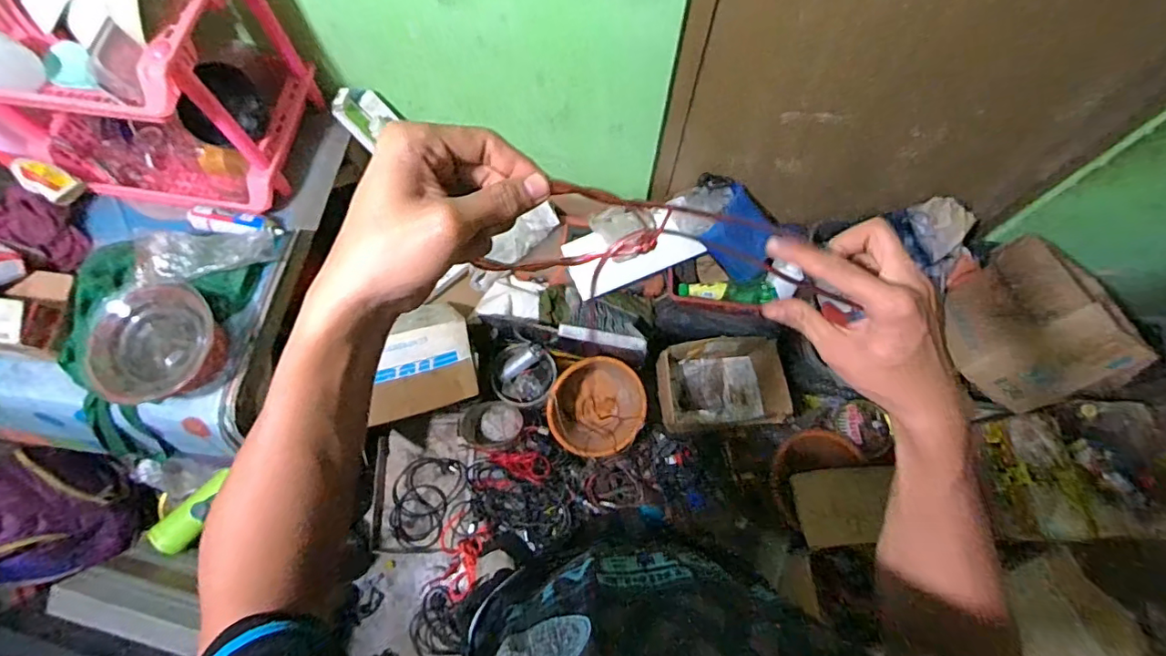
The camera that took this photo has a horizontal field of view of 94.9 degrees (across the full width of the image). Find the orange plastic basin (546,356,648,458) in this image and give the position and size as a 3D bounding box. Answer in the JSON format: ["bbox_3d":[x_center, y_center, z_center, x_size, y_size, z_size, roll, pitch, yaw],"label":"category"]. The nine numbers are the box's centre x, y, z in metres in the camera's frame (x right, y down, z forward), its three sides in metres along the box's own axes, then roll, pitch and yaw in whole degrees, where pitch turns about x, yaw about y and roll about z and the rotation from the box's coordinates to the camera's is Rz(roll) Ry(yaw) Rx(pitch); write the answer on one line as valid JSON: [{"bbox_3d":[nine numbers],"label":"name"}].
[{"bbox_3d":[0.036,0.205,1.377,0.236,0.170,0.241,0,70,0],"label":"orange plastic basin"}]

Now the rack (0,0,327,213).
[{"bbox_3d":[-0.774,-0.450,0.922,0.451,0.371,0.335,10,70,3],"label":"rack"}]

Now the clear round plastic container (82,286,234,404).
[{"bbox_3d":[-0.721,0.027,0.898,0.181,0.121,0.207,33,73,11],"label":"clear round plastic container"}]

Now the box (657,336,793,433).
[{"bbox_3d":[0.358,0.149,1.402,0.318,0.128,0.219,-3,70,-2],"label":"box"}]

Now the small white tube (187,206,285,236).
[{"bbox_3d":[-0.649,-0.200,1.001,0.169,0.019,0.045,4,70,1],"label":"small white tube"}]

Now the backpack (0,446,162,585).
[{"bbox_3d":[-1.226,0.412,1.183,0.304,0.343,0.271,-5,70,-2],"label":"backpack"}]

